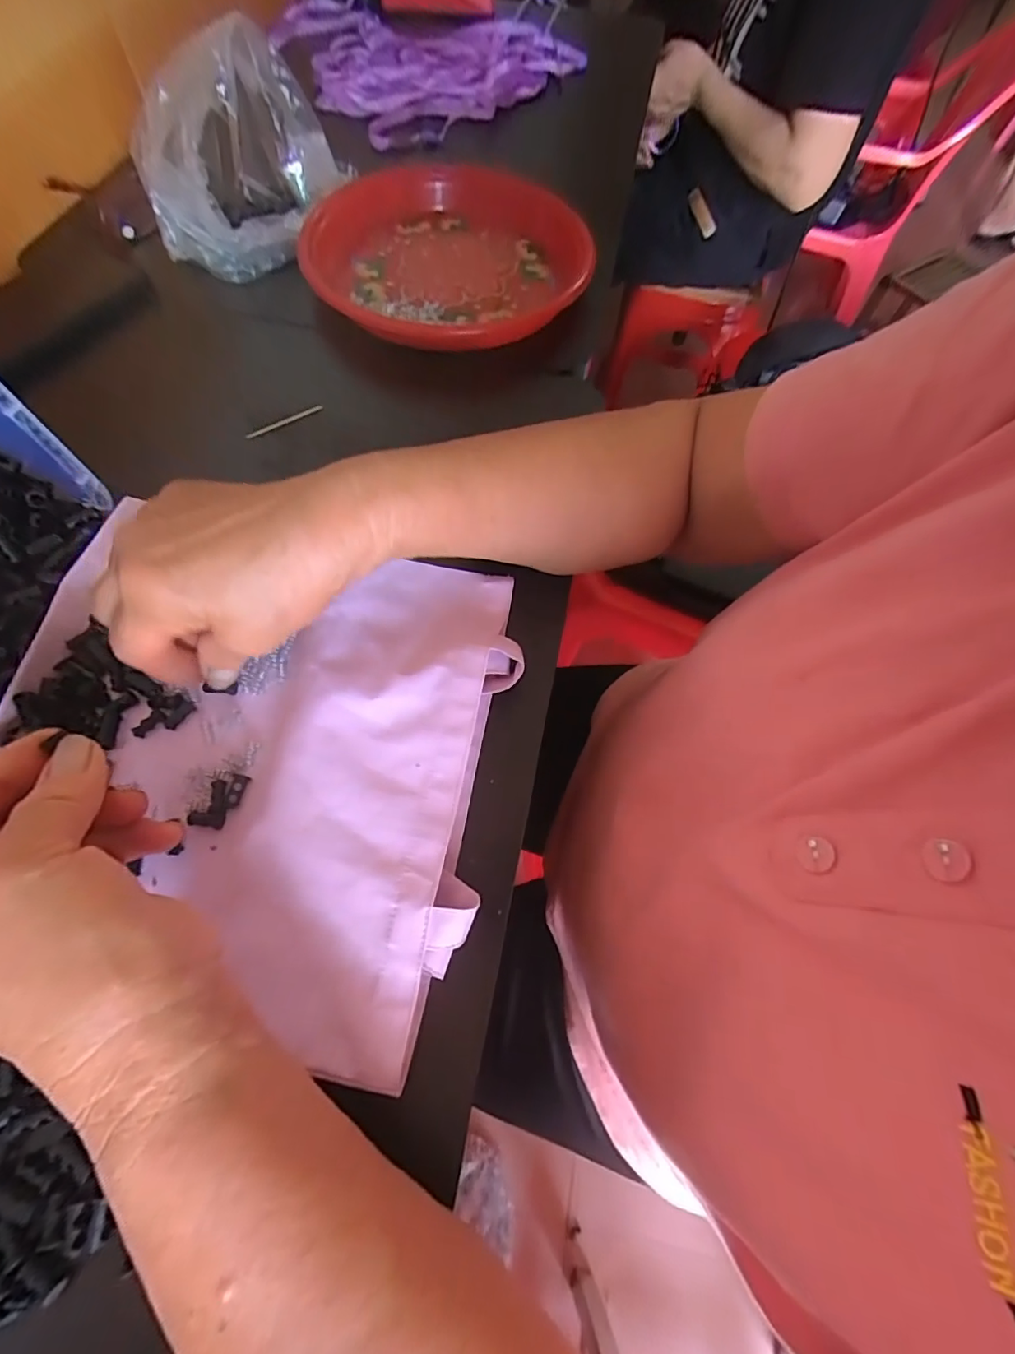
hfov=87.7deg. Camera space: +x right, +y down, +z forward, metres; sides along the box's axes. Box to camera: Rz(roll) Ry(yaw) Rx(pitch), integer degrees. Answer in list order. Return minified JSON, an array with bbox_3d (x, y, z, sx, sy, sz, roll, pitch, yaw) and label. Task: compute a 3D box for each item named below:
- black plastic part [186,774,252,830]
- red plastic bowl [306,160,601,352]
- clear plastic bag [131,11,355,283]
[{"bbox_3d":[-0.142,0.061,0.261,0.017,0.004,0.029,21,64,6],"label":"black plastic part"},{"bbox_3d":[-0.044,-0.352,0.443,0.214,0.046,0.224,2,64,-3],"label":"red plastic bowl"},{"bbox_3d":[-0.216,-0.408,0.414,0.090,0.108,0.163,25,65,8],"label":"clear plastic bag"}]

